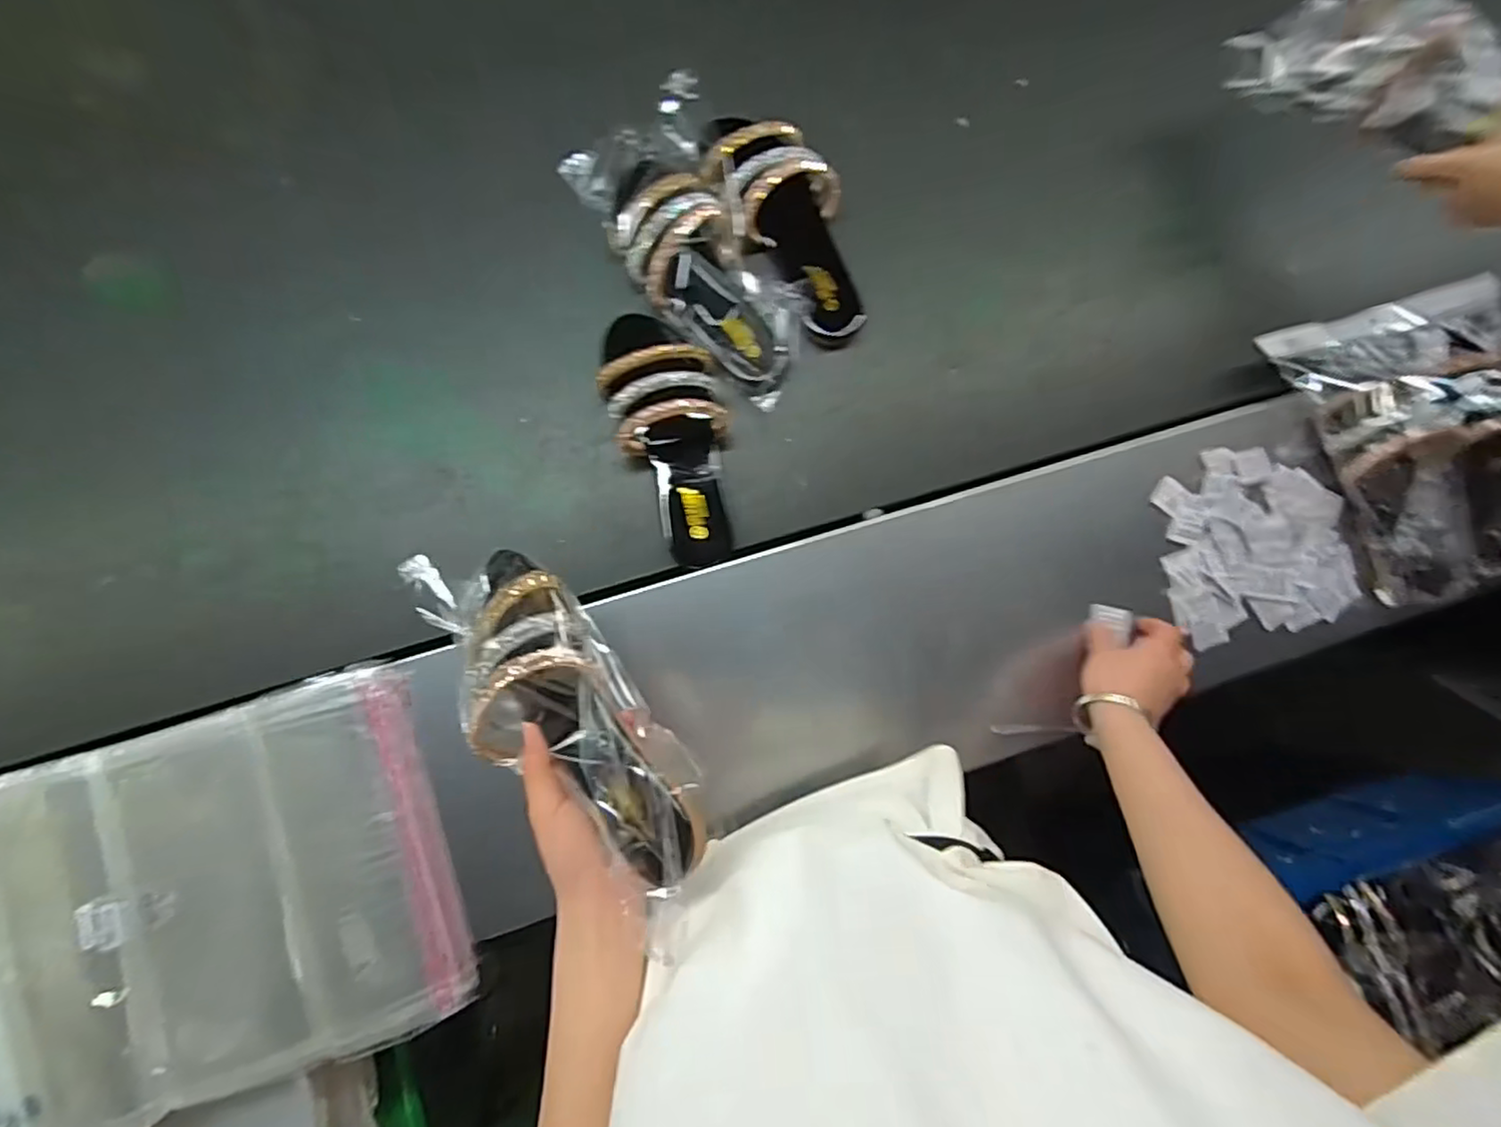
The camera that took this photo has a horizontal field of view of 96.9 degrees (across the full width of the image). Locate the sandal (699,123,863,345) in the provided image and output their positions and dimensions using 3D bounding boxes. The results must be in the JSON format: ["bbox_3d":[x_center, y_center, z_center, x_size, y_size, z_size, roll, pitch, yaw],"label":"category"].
[{"bbox_3d":[0.037,-0.322,0.625,0.108,0.059,0.228,-20,85,-7],"label":"sandal"}]

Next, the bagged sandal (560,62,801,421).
[{"bbox_3d":[-0.050,-0.289,0.629,0.132,0.093,0.295,-29,86,-8],"label":"bagged sandal"}]

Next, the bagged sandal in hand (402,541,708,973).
[{"bbox_3d":[-0.109,0.099,0.407,0.095,0.088,0.254,-42,68,-9],"label":"bagged sandal in hand"}]

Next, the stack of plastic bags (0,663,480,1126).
[{"bbox_3d":[-0.426,0.266,0.510,0.369,0.032,0.283,-16,84,-7],"label":"stack of plastic bags"}]

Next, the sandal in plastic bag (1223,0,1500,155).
[{"bbox_3d":[0.560,-0.446,0.593,0.209,0.104,0.113,21,82,-2],"label":"sandal in plastic bag"}]

